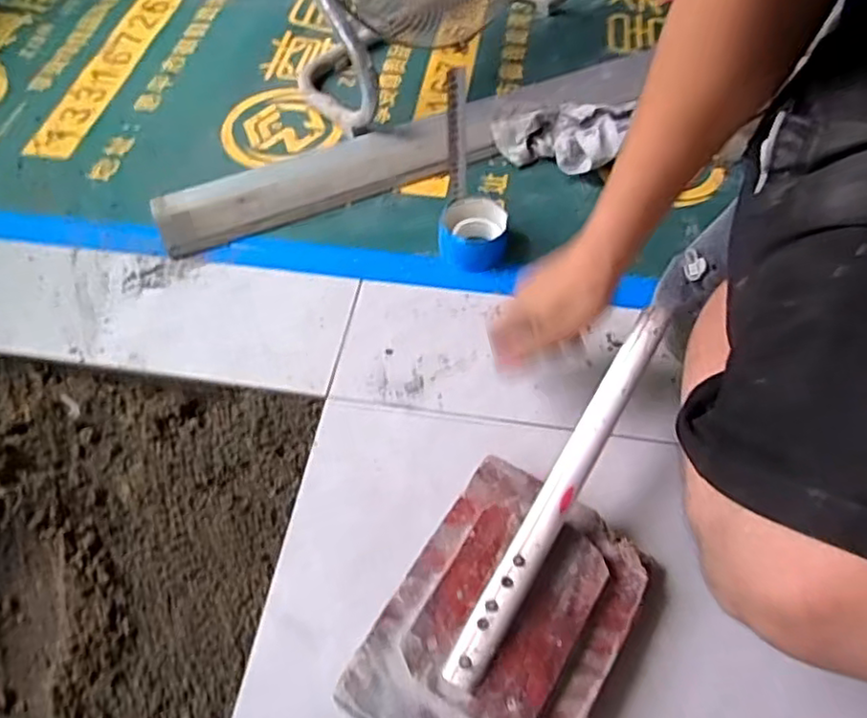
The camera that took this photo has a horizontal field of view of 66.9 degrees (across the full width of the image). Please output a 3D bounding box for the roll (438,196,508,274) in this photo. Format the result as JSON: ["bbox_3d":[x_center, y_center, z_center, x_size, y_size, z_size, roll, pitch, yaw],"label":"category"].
[{"bbox_3d":[0.046,-0.137,0.734,0.079,0.037,0.082,0,56,0],"label":"roll"}]

